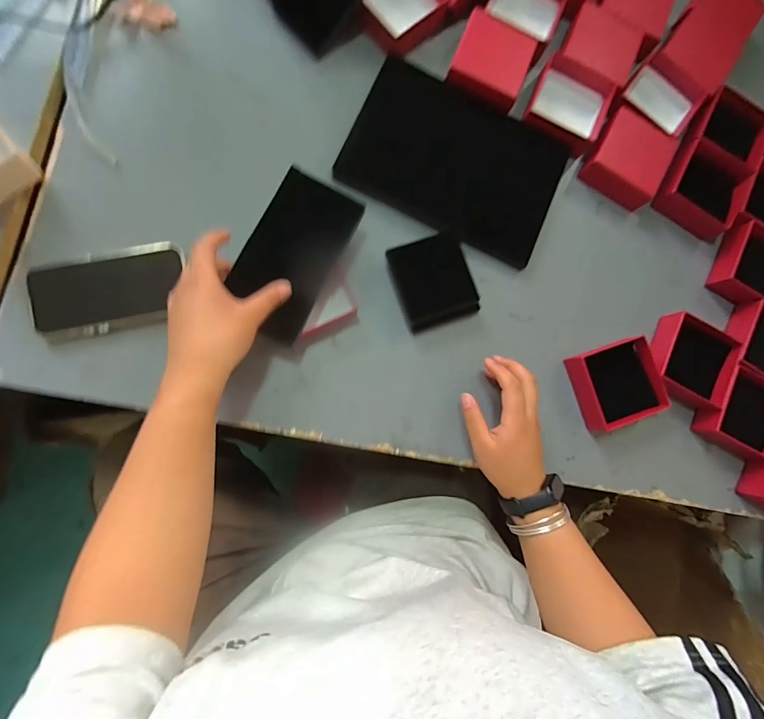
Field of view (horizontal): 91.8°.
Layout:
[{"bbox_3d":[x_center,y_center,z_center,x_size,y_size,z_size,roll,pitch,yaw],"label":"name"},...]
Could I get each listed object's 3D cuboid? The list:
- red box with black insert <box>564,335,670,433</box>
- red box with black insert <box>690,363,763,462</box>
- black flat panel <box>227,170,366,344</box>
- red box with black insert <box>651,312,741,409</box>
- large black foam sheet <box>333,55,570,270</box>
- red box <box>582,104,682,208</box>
[{"bbox_3d":[0.270,0.026,0.429,0.091,0.039,0.087,-17,87,-9],"label":"red box with black insert"},{"bbox_3d":[0.430,0.065,0.445,0.095,0.031,0.101,26,81,-4],"label":"red box with black insert"},{"bbox_3d":[-0.091,-0.103,0.377,0.084,0.020,0.161,28,91,-20],"label":"black flat panel"},{"bbox_3d":[0.371,0.001,0.446,0.088,0.034,0.090,27,81,-4],"label":"red box with black insert"},{"bbox_3d":[0.089,-0.233,0.436,0.246,0.021,0.177,23,82,-5],"label":"large black foam sheet"},{"bbox_3d":[0.301,-0.246,0.452,0.083,0.043,0.087,24,82,-5],"label":"red box"}]

